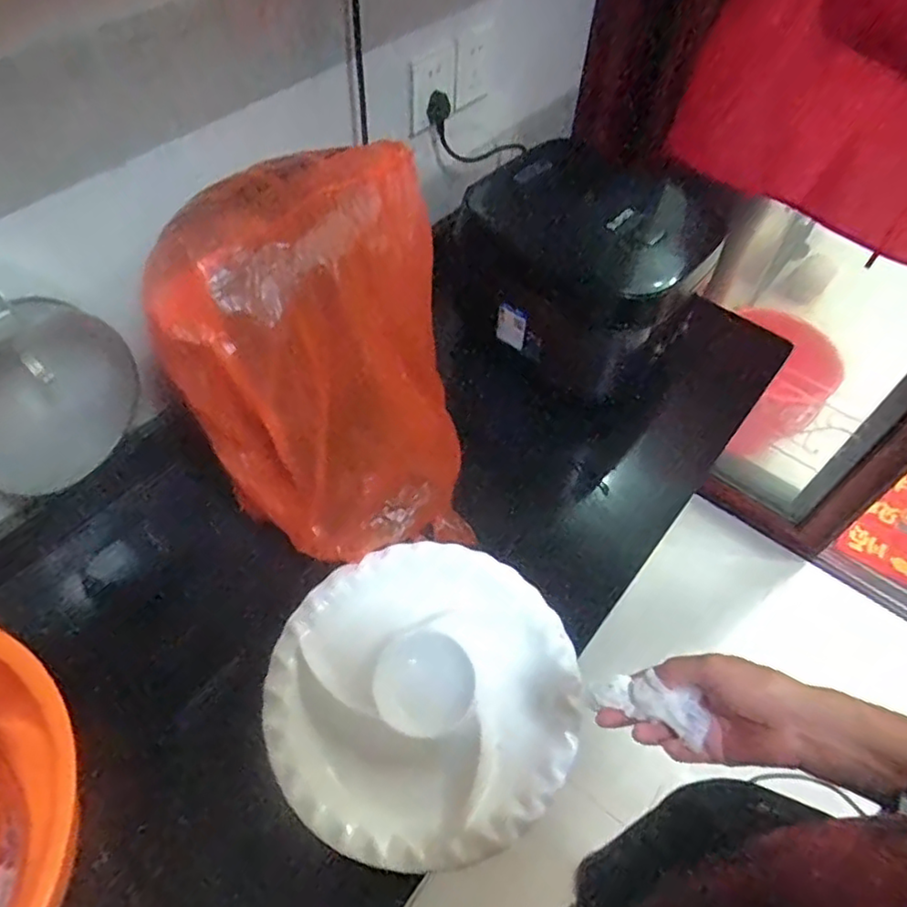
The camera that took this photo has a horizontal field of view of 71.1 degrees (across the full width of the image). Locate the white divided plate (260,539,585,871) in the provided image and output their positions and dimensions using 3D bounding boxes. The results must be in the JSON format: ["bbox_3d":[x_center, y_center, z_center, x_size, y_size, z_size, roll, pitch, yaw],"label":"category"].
[{"bbox_3d":[-0.027,0.220,0.610,0.284,0.045,0.287,2,53,-2],"label":"white divided plate"}]

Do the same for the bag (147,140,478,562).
[{"bbox_3d":[-0.110,-0.095,0.651,0.250,0.324,0.295,6,53,1],"label":"bag"}]

